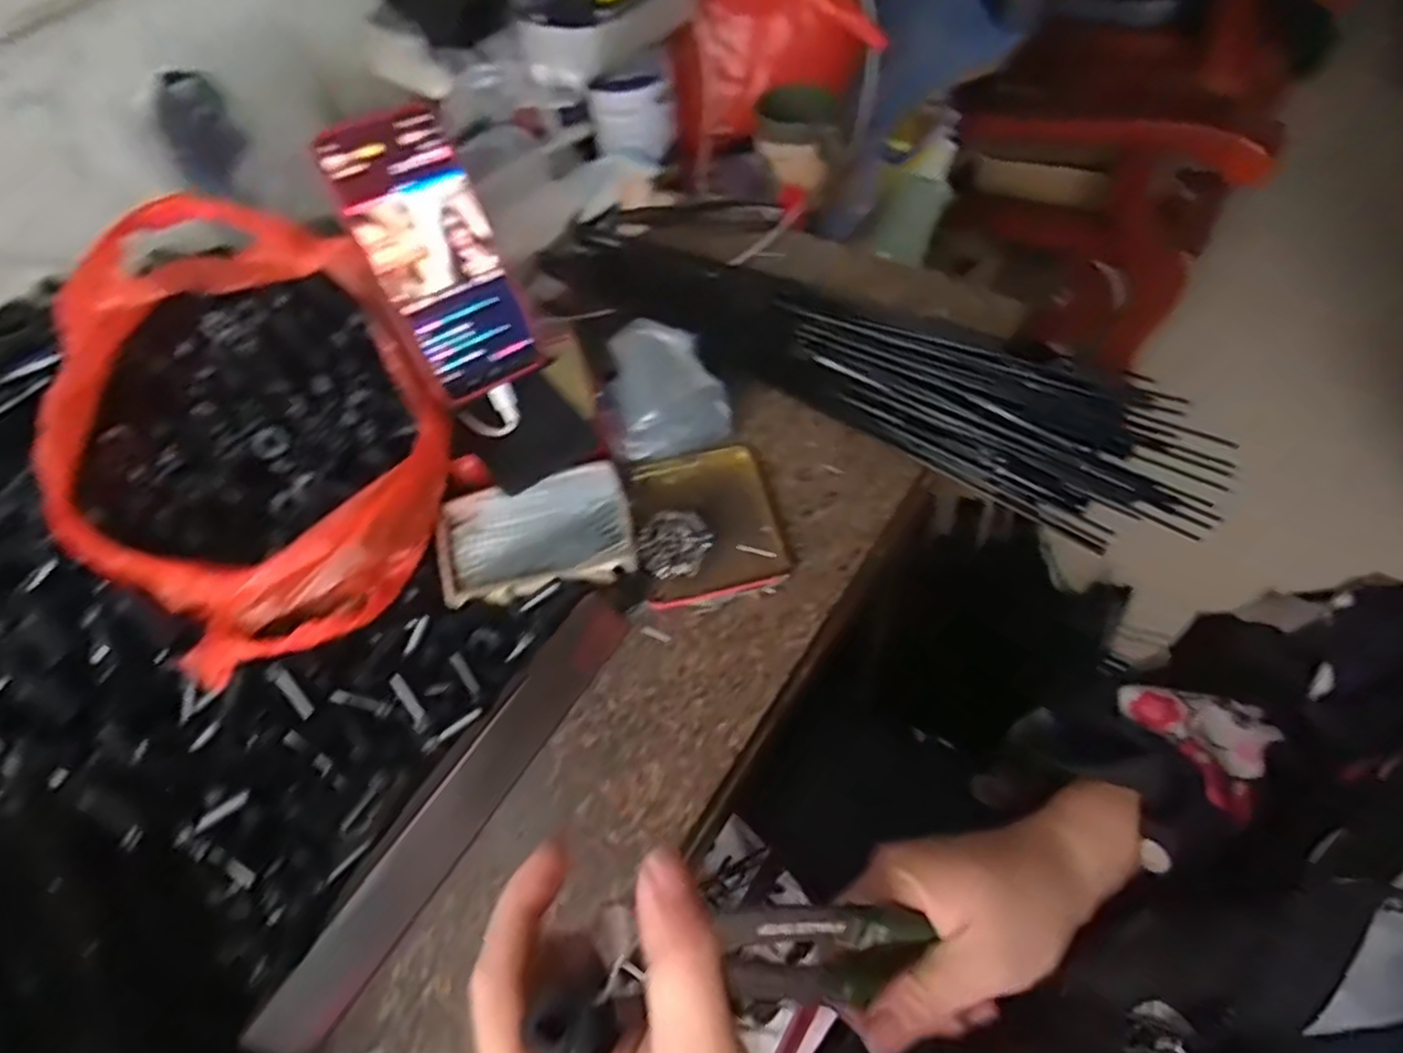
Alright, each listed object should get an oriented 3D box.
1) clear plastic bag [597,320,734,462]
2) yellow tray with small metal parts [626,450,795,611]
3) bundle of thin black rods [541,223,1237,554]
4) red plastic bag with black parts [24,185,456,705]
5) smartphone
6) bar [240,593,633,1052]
[{"bbox_3d":[-0.038,-0.107,0.567,0.094,0.041,0.112,-21,58,-9],"label":"clear plastic bag"},{"bbox_3d":[0.003,-0.007,0.517,0.100,0.023,0.118,-13,57,-3],"label":"yellow tray with small metal parts"},{"bbox_3d":[0.109,-0.152,0.594,0.565,0.035,0.137,29,64,21],"label":"bundle of thin black rods"},{"bbox_3d":[-0.278,-0.058,0.436,0.216,0.126,0.247,-30,60,-14],"label":"red plastic bag with black parts"},{"bbox_3d":[-0.161,-0.164,0.445,0.075,0.161,0.015,-30,27,-14],"label":"smartphone"},{"bbox_3d":[-0.138,0.159,0.426,0.037,0.019,0.281,38,60,-3],"label":"bar"}]

